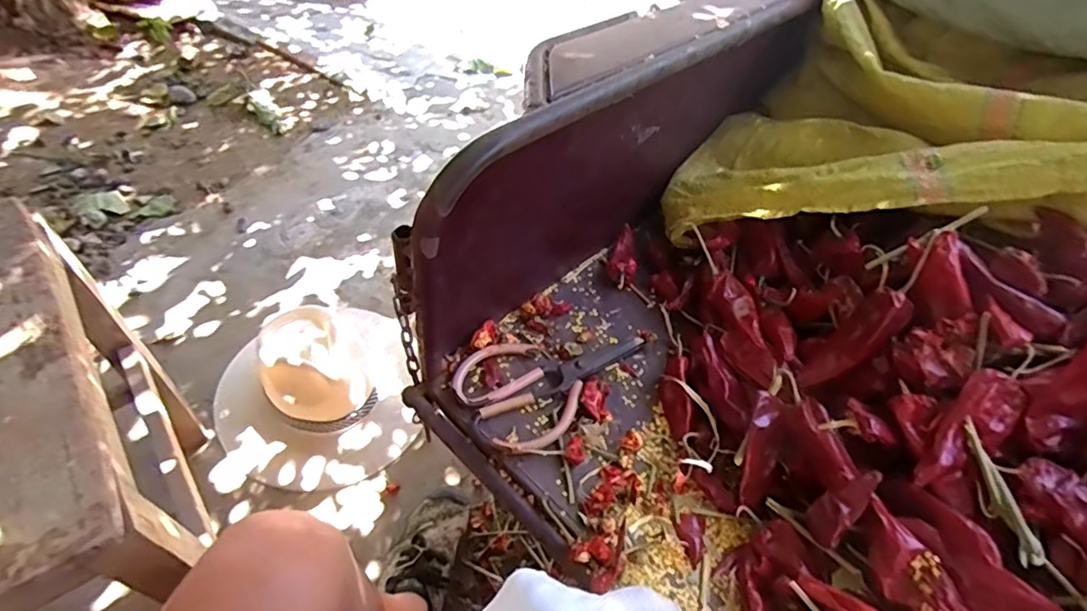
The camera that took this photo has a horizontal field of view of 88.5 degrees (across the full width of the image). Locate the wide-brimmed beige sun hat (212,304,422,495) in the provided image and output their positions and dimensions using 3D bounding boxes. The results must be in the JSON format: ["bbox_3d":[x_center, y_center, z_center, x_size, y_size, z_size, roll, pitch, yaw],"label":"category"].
[{"bbox_3d":[-0.362,0.121,0.862,0.283,0.144,0.300,2,49,-2],"label":"wide-brimmed beige sun hat"}]

